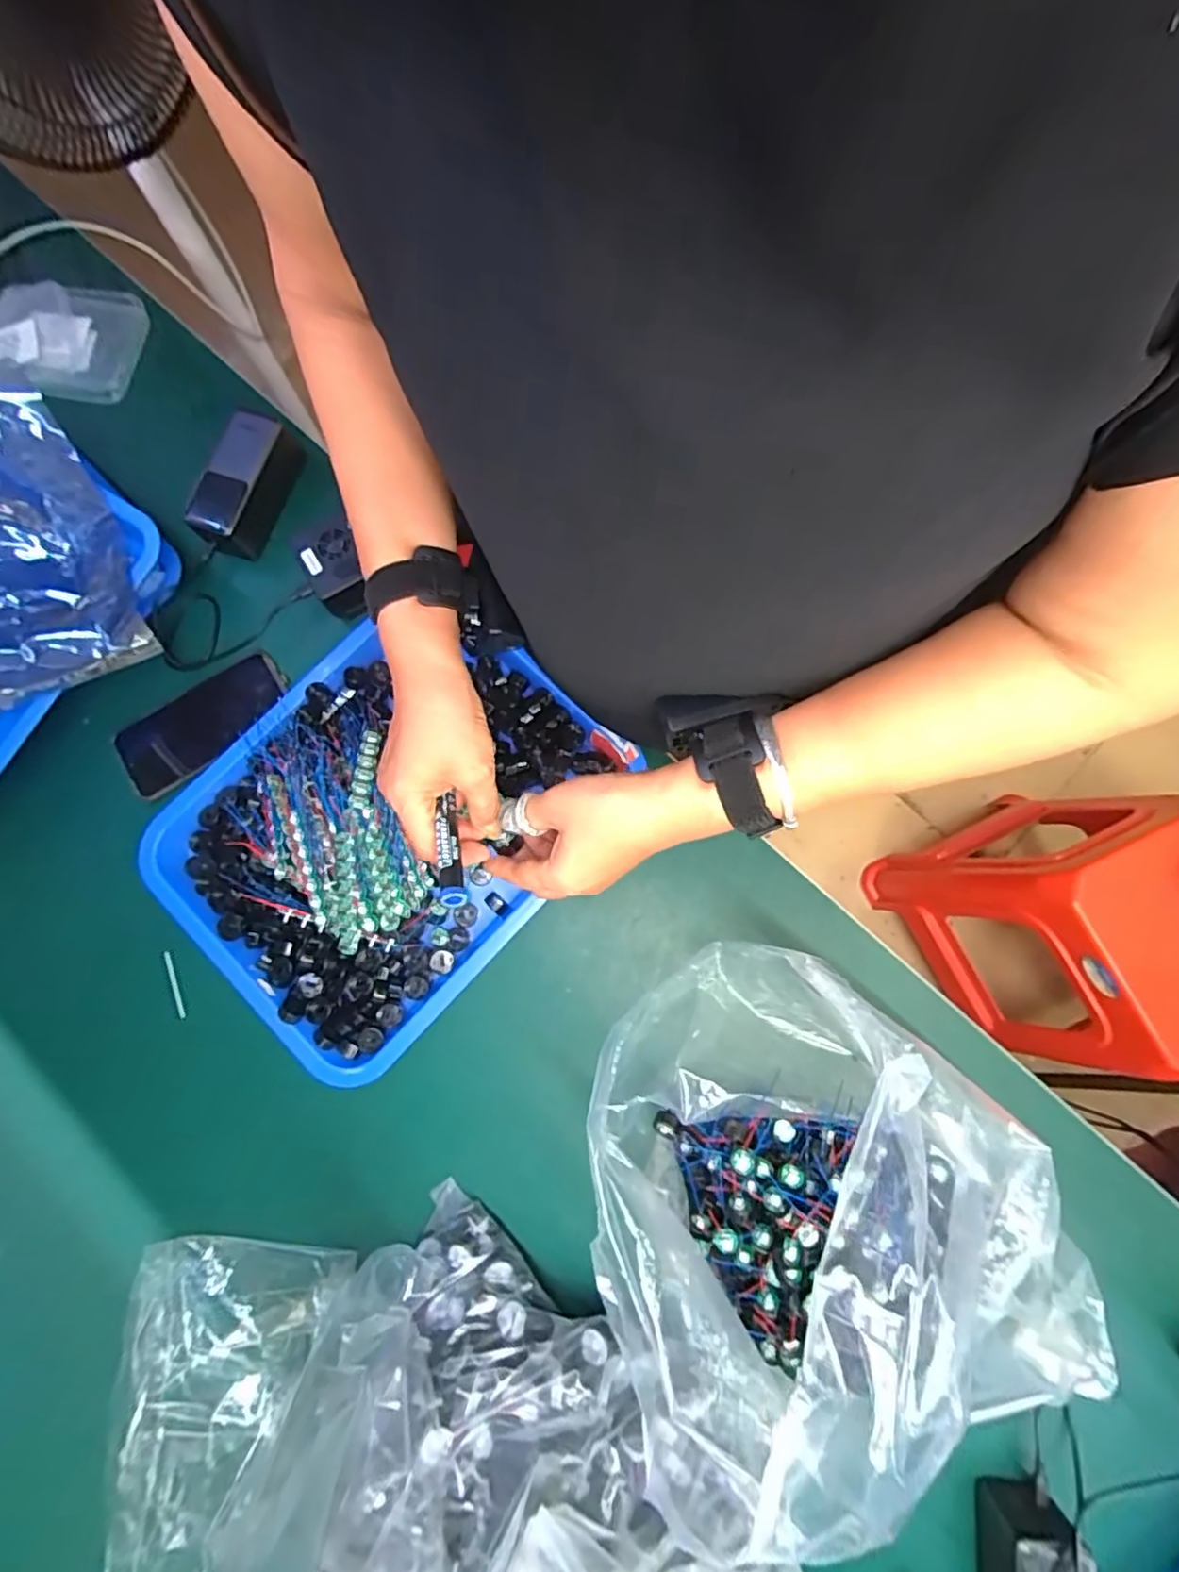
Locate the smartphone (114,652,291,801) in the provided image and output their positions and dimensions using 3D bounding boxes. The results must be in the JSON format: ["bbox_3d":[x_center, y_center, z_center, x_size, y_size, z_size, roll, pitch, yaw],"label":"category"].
[{"bbox_3d":[-0.362,-0.060,0.575,0.160,0.015,0.073,-38,81,-5],"label":"smartphone"}]

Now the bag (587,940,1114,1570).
[{"bbox_3d":[0.114,0.249,0.404,0.225,0.209,0.236,-29,80,-4],"label":"bag"}]

